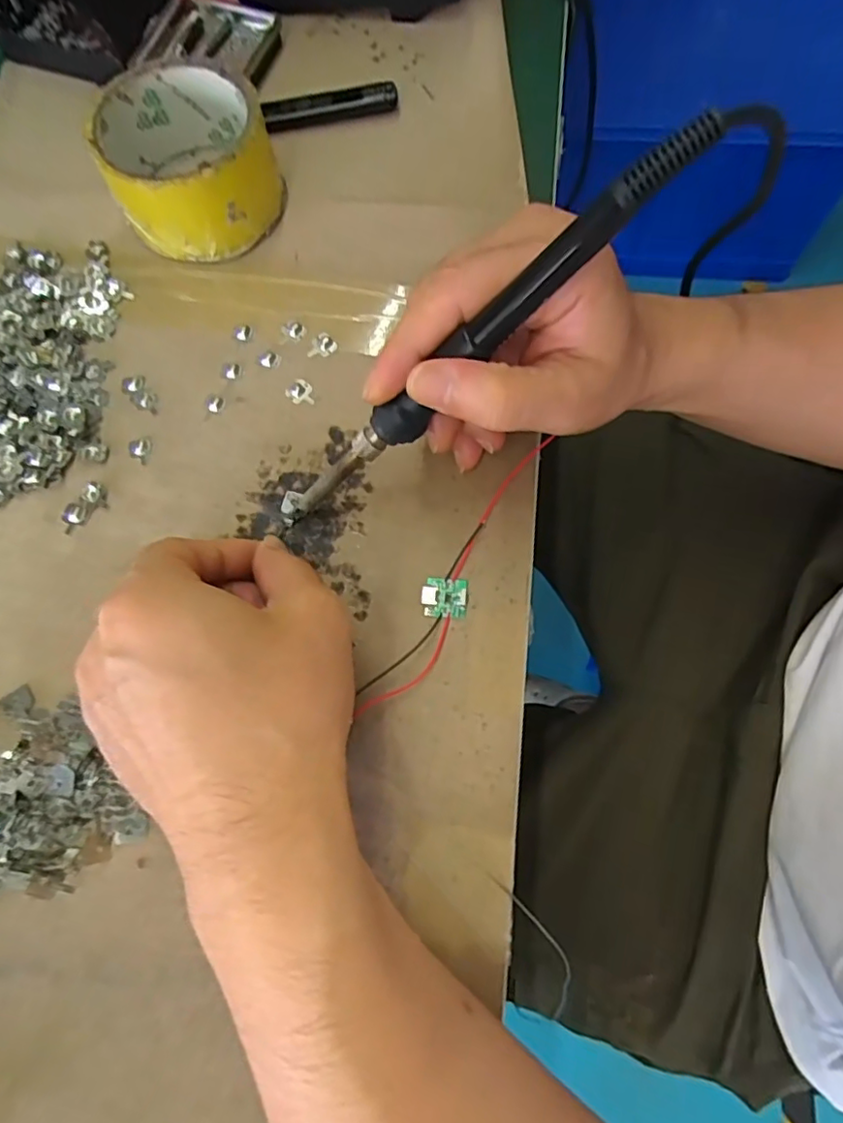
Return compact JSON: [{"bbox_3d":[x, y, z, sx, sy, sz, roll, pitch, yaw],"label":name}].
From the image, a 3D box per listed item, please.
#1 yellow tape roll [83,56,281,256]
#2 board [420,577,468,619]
[{"bbox_3d":[-0.119,-0.207,0.309,0.082,0.048,0.082,0,74,2],"label":"yellow tape roll"},{"bbox_3d":[0.010,0.015,0.262,0.020,0.004,0.017,4,74,3],"label":"board"}]

